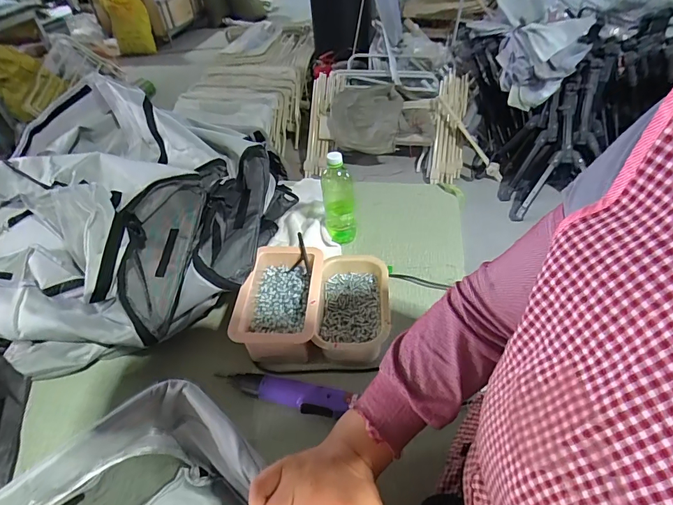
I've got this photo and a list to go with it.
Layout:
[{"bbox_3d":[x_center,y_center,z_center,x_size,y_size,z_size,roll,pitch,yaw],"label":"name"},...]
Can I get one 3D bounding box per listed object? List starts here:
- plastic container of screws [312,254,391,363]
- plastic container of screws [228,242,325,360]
[{"bbox_3d":[0.031,0.103,0.703,0.120,0.084,0.199,0,43,5],"label":"plastic container of screws"},{"bbox_3d":[-0.094,0.093,0.704,0.130,0.096,0.198,-1,43,4],"label":"plastic container of screws"}]

